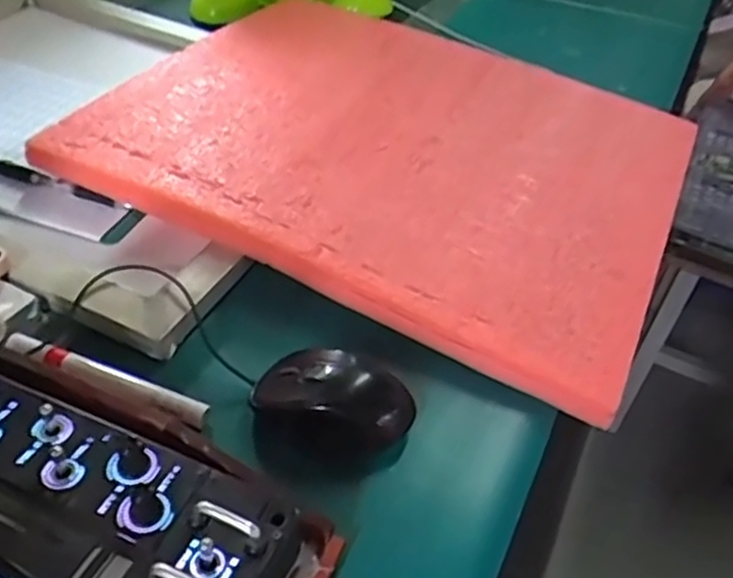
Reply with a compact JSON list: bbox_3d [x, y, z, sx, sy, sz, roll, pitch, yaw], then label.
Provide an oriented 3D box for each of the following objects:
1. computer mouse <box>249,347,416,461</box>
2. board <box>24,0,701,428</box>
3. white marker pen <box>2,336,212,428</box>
[{"bbox_3d":[-0.020,0.069,0.444,0.095,0.032,0.060,16,43,10],"label":"computer mouse"},{"bbox_3d":[0.037,-0.145,0.649,0.485,0.034,0.416,25,45,13],"label":"board"},{"bbox_3d":[-0.164,0.057,0.448,0.136,0.016,0.017,19,44,13],"label":"white marker pen"}]

